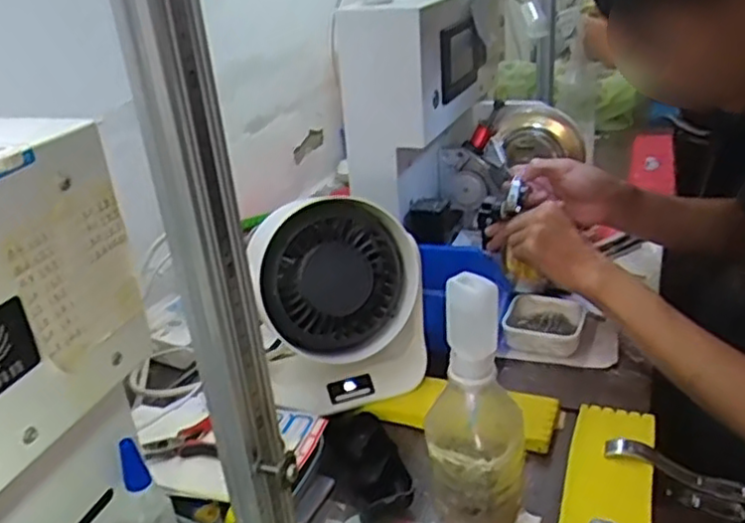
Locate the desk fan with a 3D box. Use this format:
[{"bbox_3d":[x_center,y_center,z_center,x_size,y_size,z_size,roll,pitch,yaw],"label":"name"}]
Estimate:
[{"bbox_3d":[-0.030,0.039,0.647,0.159,0.179,0.084,-9,27,-8],"label":"desk fan"}]

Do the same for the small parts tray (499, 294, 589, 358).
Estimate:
[{"bbox_3d":[0.181,0.067,0.738,0.078,0.035,0.069,7,29,22],"label":"small parts tray"}]

